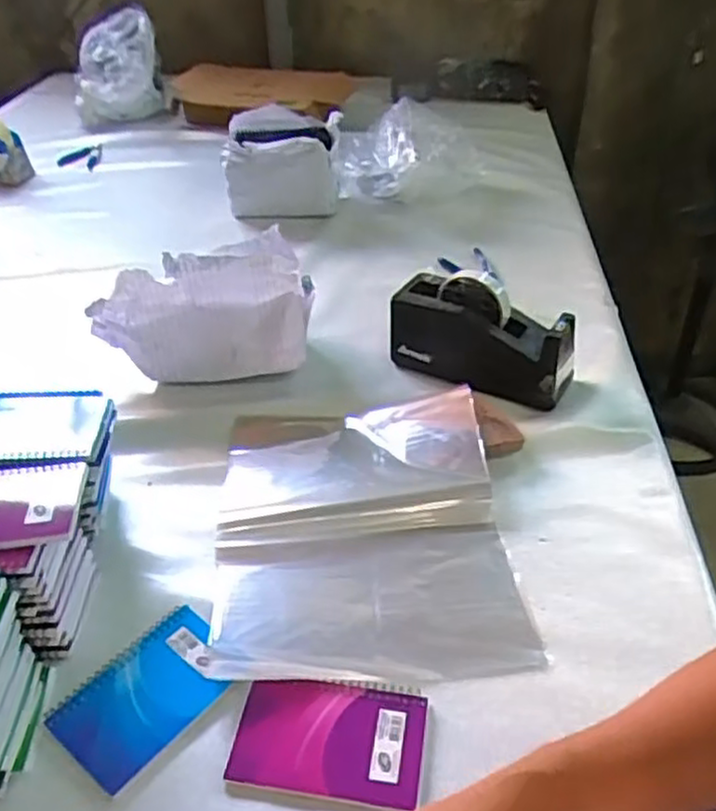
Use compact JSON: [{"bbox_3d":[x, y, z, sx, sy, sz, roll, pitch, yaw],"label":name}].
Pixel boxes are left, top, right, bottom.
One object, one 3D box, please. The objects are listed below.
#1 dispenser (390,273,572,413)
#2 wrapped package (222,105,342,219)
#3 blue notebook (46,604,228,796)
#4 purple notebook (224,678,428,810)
[{"bbox_3d":[0.142,-0.085,0.835,0.202,0.108,0.073,18,42,25],"label":"dispenser"},{"bbox_3d":[-0.126,-0.396,1.206,0.176,0.141,0.120,3,38,7],"label":"wrapped package"},{"bbox_3d":[-0.154,0.213,0.544,0.084,0.010,0.126,26,46,32],"label":"blue notebook"},{"bbox_3d":[-0.019,0.230,0.515,0.129,0.015,0.083,4,38,9],"label":"purple notebook"}]

